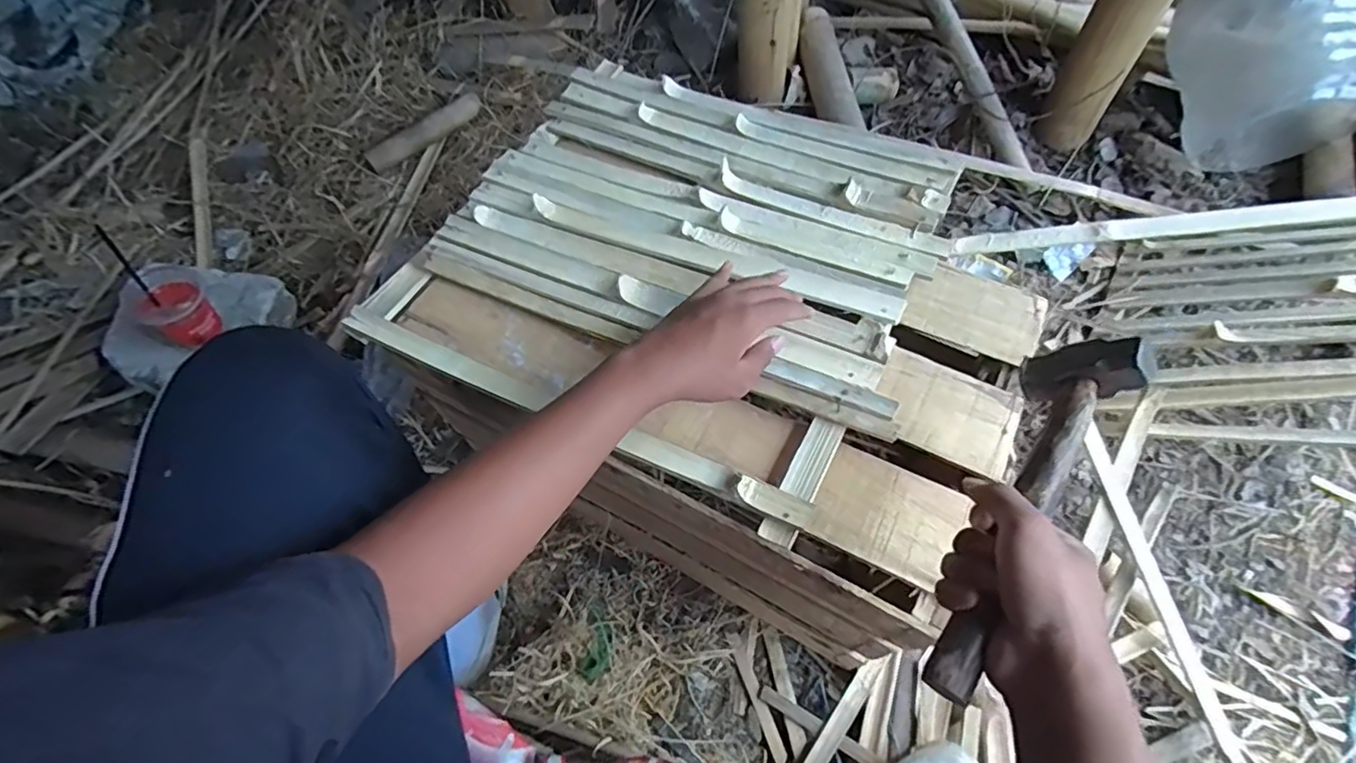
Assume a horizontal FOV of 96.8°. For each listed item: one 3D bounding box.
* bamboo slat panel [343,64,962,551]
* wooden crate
[{"bbox_3d":[0.000,-0.146,0.643,0.500,0.021,0.469,23,65,16],"label":"bamboo slat panel"},{"bbox_3d":[0.048,-0.050,0.765,0.626,0.333,0.501,24,67,13],"label":"wooden crate"}]

